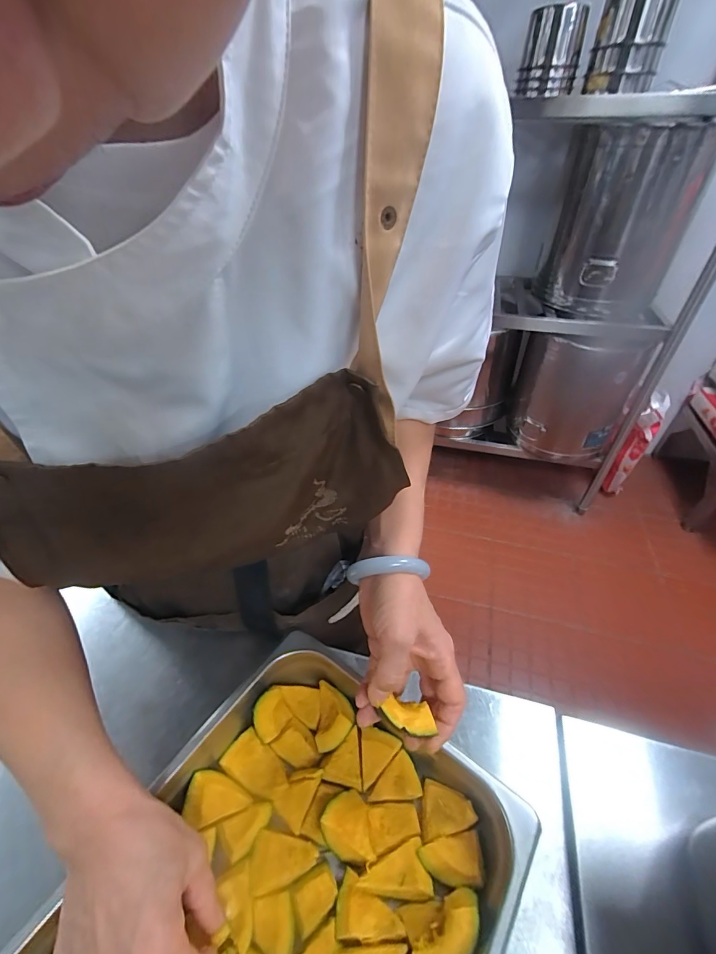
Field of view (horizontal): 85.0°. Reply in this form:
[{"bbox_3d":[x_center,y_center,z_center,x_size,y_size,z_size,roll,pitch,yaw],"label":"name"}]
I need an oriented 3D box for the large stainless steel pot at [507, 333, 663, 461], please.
[{"bbox_3d":[0.779,-0.322,1.431,0.326,0.489,0.306,1,41,0],"label":"large stainless steel pot"}]

